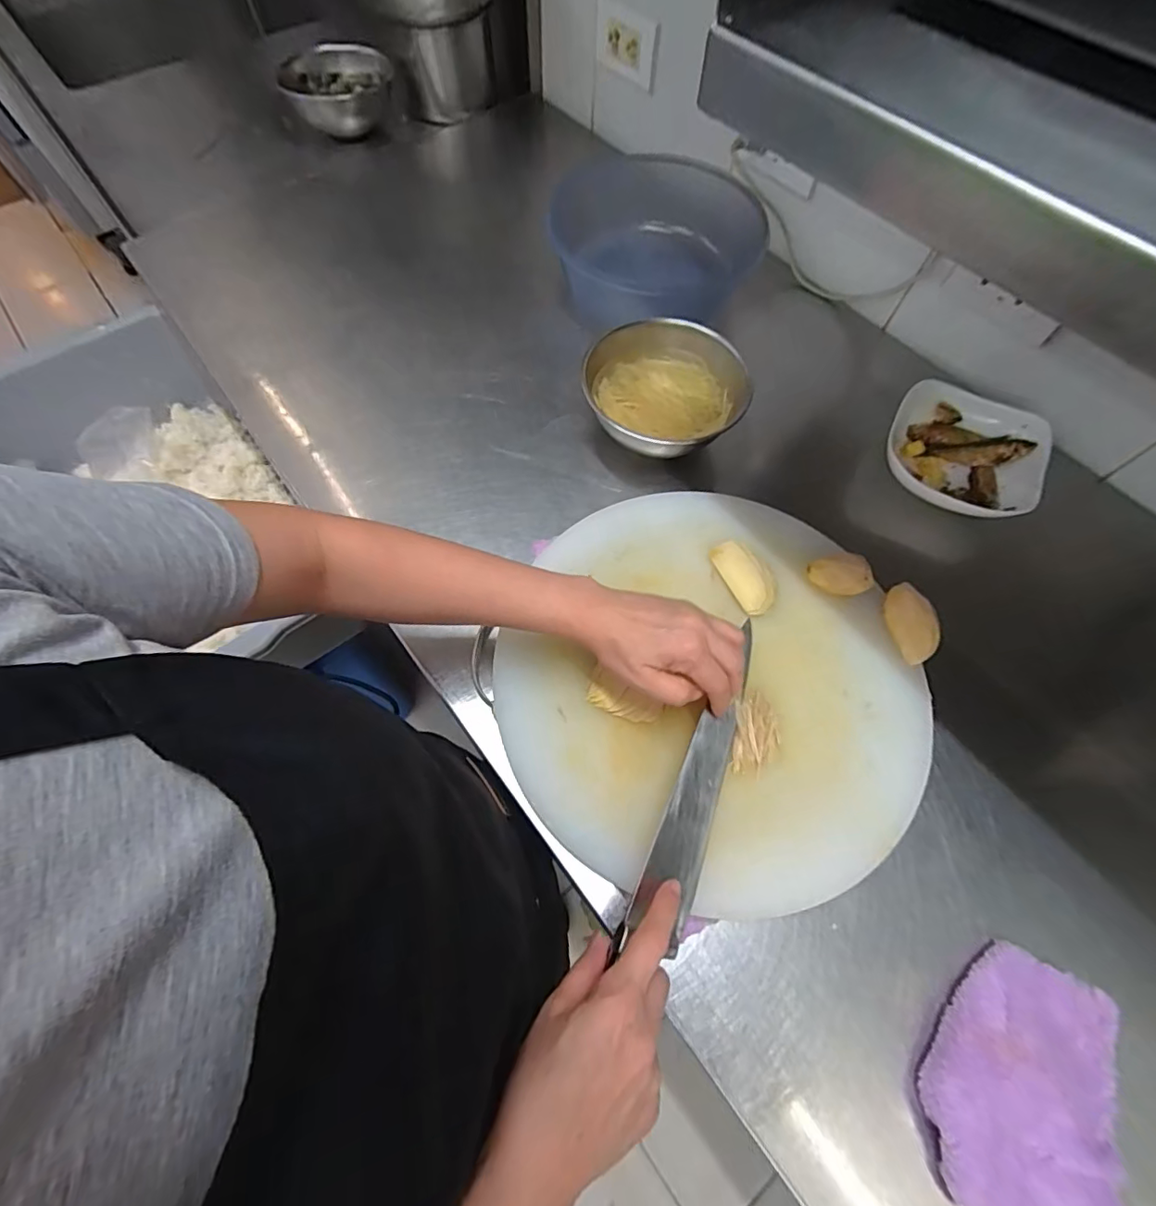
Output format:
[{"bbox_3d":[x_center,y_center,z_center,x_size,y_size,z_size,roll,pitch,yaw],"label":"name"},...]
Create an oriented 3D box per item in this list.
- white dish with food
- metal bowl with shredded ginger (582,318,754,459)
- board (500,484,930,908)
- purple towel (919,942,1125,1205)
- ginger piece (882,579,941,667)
[{"bbox_3d":[0.402,-0.157,0.555,0.145,0.047,0.129,34,70,14],"label":"white dish with food"},{"bbox_3d":[0.088,-0.223,0.567,0.165,0.066,0.157,1,65,-1],"label":"metal bowl with shredded ginger"},{"bbox_3d":[0.106,0.061,0.459,0.343,0.028,0.360,0,66,0],"label":"board"},{"bbox_3d":[0.293,0.317,0.345,0.118,0.027,0.152,20,68,9],"label":"purple towel"},{"bbox_3d":[0.292,0.018,0.462,0.033,0.023,0.066,-10,66,-4],"label":"ginger piece"}]

